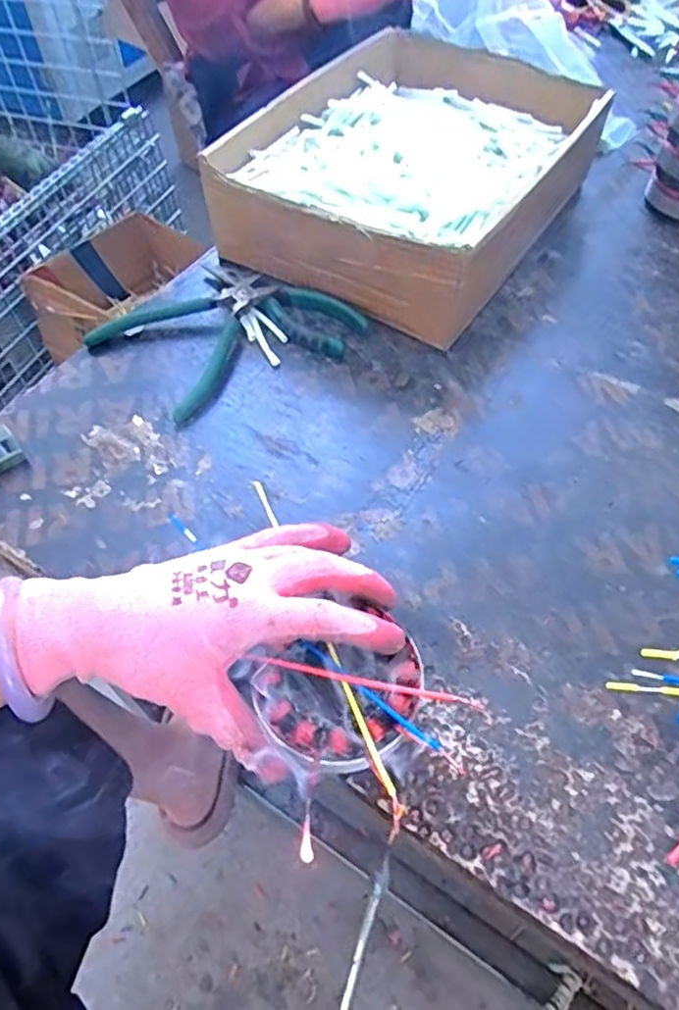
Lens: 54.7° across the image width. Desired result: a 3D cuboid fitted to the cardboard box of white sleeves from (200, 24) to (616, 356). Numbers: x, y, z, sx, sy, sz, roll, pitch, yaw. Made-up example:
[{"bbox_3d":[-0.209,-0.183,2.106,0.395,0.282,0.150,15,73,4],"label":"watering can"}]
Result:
[{"bbox_3d":[0.073,-0.306,0.590,0.244,0.088,0.328,27,60,19],"label":"cardboard box of white sleeves"}]

